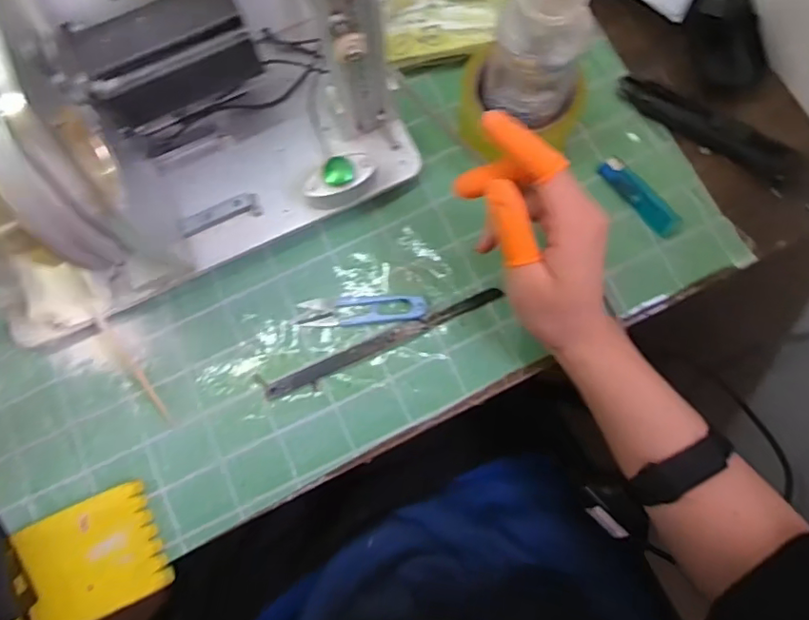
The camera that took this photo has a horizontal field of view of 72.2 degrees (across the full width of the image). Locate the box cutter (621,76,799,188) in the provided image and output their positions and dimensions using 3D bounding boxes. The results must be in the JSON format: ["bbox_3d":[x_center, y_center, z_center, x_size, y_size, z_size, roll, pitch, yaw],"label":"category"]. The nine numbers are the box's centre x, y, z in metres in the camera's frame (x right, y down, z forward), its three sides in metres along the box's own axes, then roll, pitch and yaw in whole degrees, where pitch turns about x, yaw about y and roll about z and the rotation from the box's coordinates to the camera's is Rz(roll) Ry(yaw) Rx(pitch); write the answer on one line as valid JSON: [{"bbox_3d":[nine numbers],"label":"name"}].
[{"bbox_3d":[0.250,-0.153,0.460,0.152,0.019,0.022,35,80,9],"label":"box cutter"}]

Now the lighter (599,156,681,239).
[{"bbox_3d":[0.193,-0.094,0.454,0.019,0.010,0.081,-36,78,-6],"label":"lighter"}]

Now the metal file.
[{"bbox_3d":[-0.015,0.023,0.437,0.197,0.006,0.014,-24,77,-4],"label":"metal file"}]

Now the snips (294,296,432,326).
[{"bbox_3d":[-0.033,-0.001,0.443,0.101,0.009,0.025,-4,77,1],"label":"snips"}]

